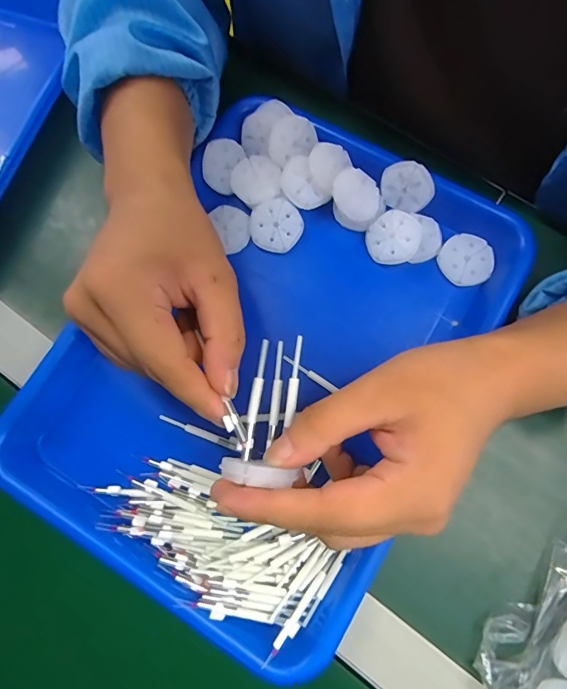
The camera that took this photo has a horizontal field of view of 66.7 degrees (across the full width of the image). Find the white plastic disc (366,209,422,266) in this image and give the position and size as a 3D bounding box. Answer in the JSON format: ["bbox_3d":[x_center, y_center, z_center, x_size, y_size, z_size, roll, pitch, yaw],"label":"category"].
[{"bbox_3d":[0.079,-0.077,0.311,0.038,0.004,0.037,-1,88,20],"label":"white plastic disc"}]

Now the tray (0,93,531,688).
[{"bbox_3d":[-0.010,0.003,0.307,0.248,0.062,0.332,30,80,8],"label":"tray"}]

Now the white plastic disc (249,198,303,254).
[{"bbox_3d":[-0.006,-0.088,0.320,0.038,0.004,0.037,0,94,0],"label":"white plastic disc"}]

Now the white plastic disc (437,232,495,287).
[{"bbox_3d":[0.132,-0.062,0.310,0.035,0.005,0.038,-1,77,2],"label":"white plastic disc"}]

